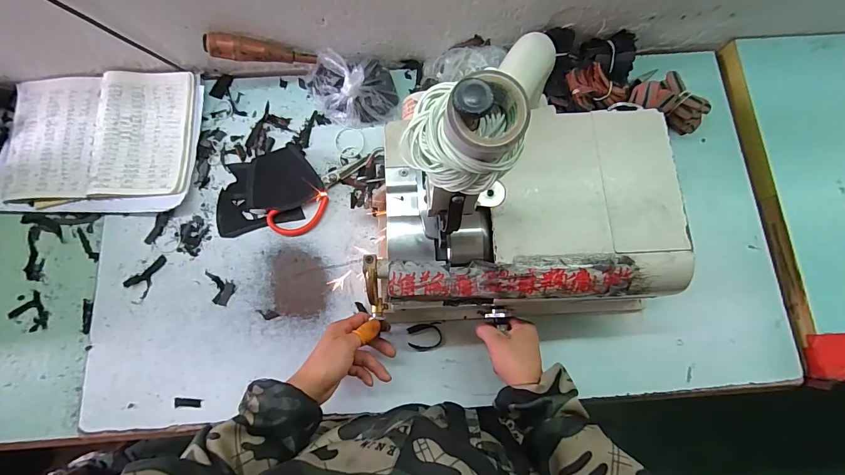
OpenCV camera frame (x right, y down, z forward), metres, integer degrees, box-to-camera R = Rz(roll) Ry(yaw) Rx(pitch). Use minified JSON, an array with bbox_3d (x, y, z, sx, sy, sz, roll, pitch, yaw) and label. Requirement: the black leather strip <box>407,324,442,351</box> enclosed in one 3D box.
[{"bbox_3d":[0.004,0.143,0.538,0.048,0.010,0.037,-6,81,-1],"label":"black leather strip"}]

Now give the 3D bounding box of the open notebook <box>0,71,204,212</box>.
[{"bbox_3d":[-0.505,-0.153,0.584,0.298,0.025,0.223,0,79,0],"label":"open notebook"}]

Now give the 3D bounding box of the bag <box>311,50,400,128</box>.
[{"bbox_3d":[-0.113,-0.234,0.577,0.146,0.080,0.100,10,79,2],"label":"bag"}]

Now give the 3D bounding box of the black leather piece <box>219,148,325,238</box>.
[{"bbox_3d":[-0.238,-0.074,0.573,0.163,0.017,0.108,-18,80,-3],"label":"black leather piece"}]

